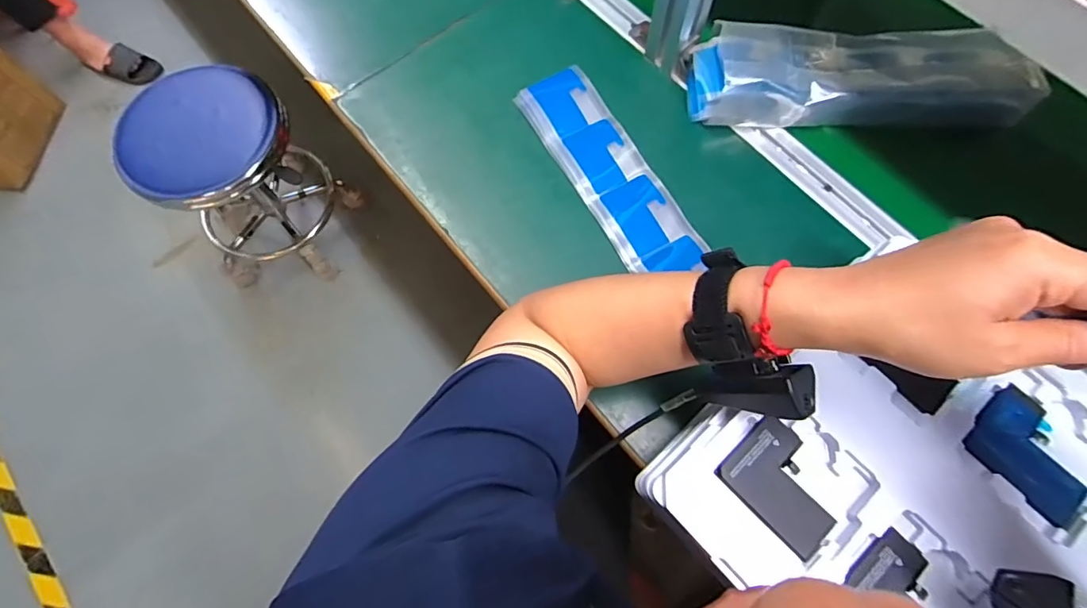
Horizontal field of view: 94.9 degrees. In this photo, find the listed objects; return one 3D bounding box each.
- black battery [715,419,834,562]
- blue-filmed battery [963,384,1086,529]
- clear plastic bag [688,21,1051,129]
[{"bbox_3d":[0.164,0.121,0.336,0.058,0.007,0.075,-42,75,-13],"label":"black battery"},{"bbox_3d":[0.329,0.099,0.337,0.060,0.007,0.075,-42,75,-13],"label":"blue-filmed battery"},{"bbox_3d":[0.311,-0.226,0.502,0.318,0.050,0.096,4,70,2],"label":"clear plastic bag"}]

